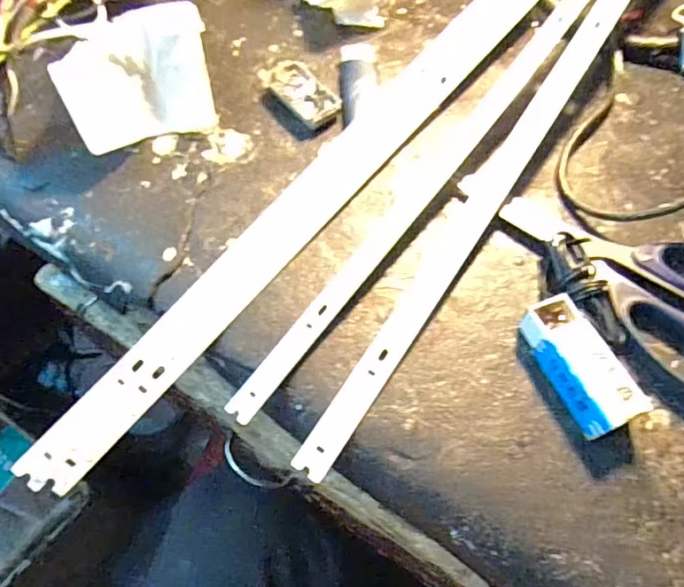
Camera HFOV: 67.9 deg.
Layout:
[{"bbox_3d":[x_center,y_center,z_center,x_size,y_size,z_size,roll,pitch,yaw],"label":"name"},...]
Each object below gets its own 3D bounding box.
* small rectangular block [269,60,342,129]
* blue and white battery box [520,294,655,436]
[{"bbox_3d":[-0.025,-0.122,0.315,0.027,0.010,0.053,-32,67,-16],"label":"small rectangular block"},{"bbox_3d":[0.106,0.032,0.229,0.027,0.021,0.060,-21,64,-11],"label":"blue and white battery box"}]

